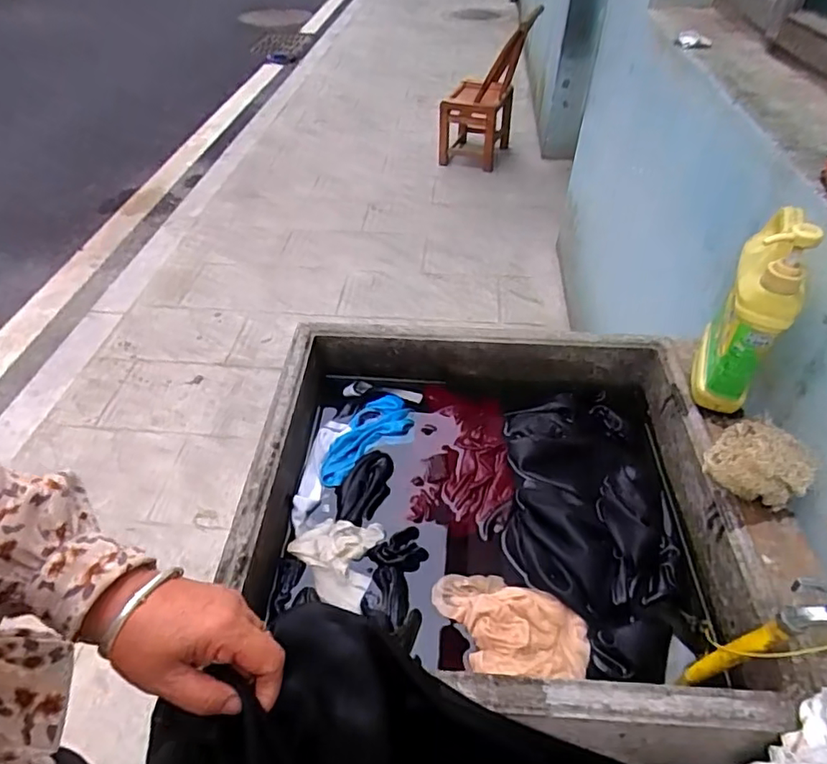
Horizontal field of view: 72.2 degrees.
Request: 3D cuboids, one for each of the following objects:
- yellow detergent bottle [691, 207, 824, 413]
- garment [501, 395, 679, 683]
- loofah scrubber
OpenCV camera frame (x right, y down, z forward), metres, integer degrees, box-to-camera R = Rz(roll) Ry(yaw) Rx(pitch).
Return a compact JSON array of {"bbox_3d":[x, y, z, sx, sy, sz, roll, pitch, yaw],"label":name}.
[{"bbox_3d":[0.383,-0.081,0.643,0.075,0.222,0.125,27,47,19],"label":"yellow detergent bottle"},{"bbox_3d":[0.209,0.155,0.689,0.197,0.047,0.384,8,44,1],"label":"garment"},{"bbox_3d":[0.364,0.085,0.597,0.069,0.064,0.093,-29,55,-32],"label":"loofah scrubber"}]

